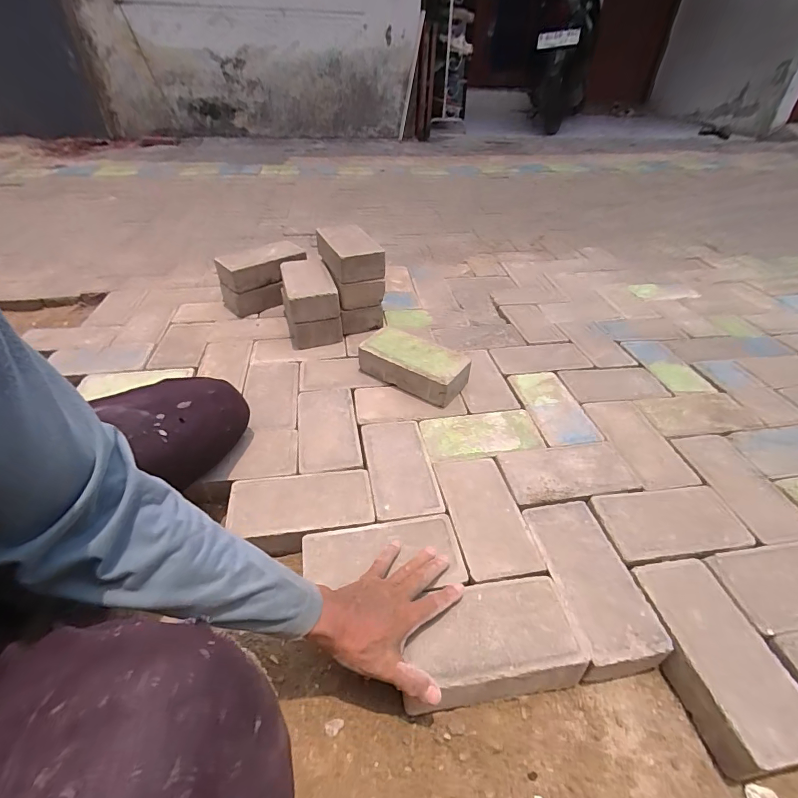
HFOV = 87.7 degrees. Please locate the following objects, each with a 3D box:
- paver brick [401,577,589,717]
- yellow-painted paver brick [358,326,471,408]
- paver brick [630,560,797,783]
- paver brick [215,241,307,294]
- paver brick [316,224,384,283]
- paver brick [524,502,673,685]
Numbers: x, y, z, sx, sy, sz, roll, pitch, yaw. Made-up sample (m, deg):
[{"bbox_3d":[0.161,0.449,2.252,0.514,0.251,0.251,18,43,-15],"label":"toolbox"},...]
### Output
[{"bbox_3d":[0.110,0.289,0.501,0.188,0.065,0.112,-4,41,-6],"label":"paver brick"},{"bbox_3d":[0.031,-0.070,0.844,0.213,0.069,0.107,25,46,25],"label":"yellow-painted paver brick"},{"bbox_3d":[0.371,0.308,0.499,0.115,0.070,0.208,-6,41,-8],"label":"paver brick"},{"bbox_3d":[-0.348,-0.339,1.061,0.209,0.065,0.119,-23,46,-26],"label":"paver brick"},{"bbox_3d":[-0.118,-0.345,0.962,0.120,0.065,0.203,-12,42,-15],"label":"paver brick"},{"bbox_3d":[0.249,0.249,0.566,0.109,0.064,0.208,-4,41,-7],"label":"paver brick"}]

